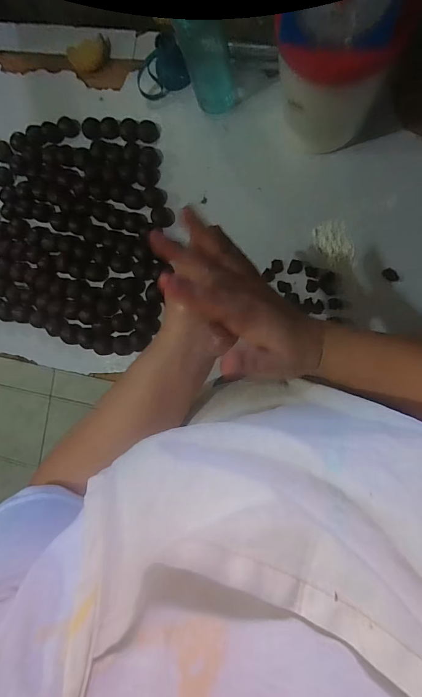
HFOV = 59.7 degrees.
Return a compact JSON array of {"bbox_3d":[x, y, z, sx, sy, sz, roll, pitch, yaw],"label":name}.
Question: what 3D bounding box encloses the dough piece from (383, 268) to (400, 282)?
[{"bbox_3d":[0.305,-0.124,0.621,0.030,0.007,0.019,42,97,6],"label":"dough piece"}]

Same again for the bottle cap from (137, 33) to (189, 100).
[{"bbox_3d":[-0.090,-0.486,0.644,0.090,0.059,0.058,-26,87,8],"label":"bottle cap"}]

